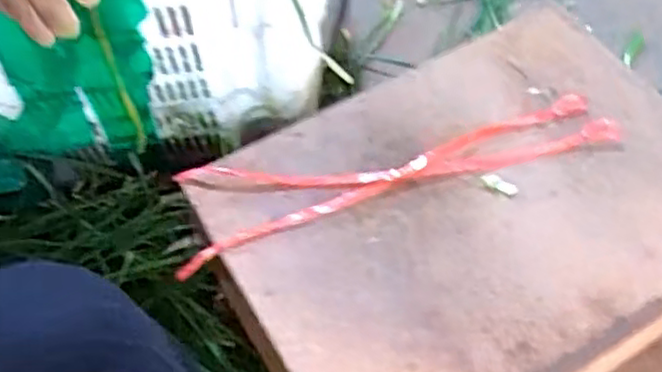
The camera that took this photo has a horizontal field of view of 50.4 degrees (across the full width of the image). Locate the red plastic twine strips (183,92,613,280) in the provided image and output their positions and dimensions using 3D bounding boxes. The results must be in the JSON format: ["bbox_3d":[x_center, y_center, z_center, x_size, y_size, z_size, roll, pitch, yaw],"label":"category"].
[{"bbox_3d":[0.046,-0.018,0.526,0.332,0.014,0.071,-14,59,-7],"label":"red plastic twine strips"}]

